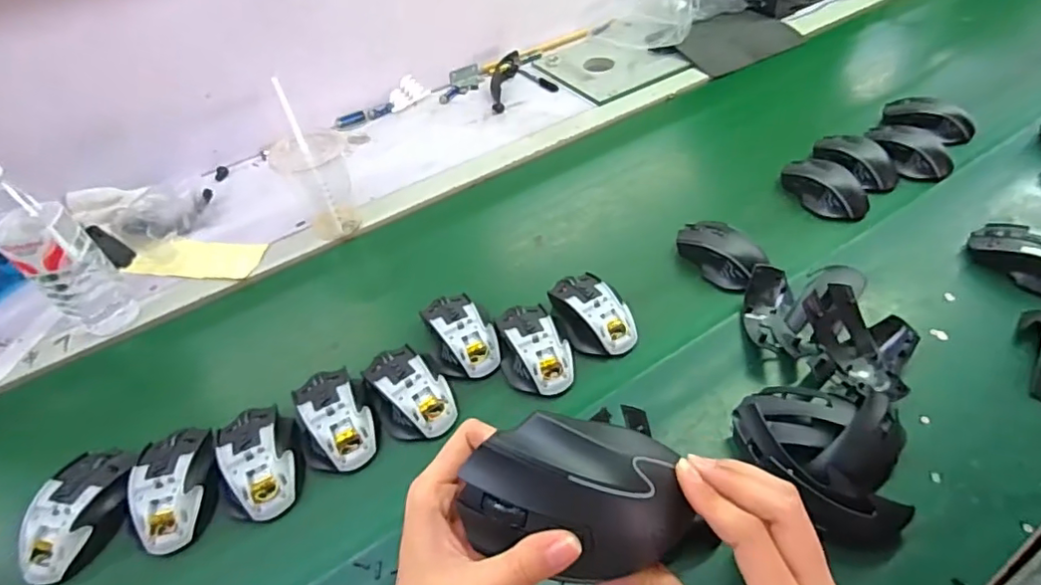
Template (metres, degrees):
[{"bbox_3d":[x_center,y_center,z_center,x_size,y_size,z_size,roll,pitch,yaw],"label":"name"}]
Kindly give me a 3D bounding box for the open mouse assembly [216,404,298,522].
[{"bbox_3d":[-0.248,0.158,0.540,0.073,0.039,0.112,-16,46,-14],"label":"open mouse assembly"}]

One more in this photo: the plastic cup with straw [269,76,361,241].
[{"bbox_3d":[-0.267,-0.163,0.733,0.089,0.186,0.078,-17,46,-15],"label":"plastic cup with straw"}]

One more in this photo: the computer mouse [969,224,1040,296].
[{"bbox_3d":[0.560,-0.034,0.624,0.064,0.044,0.119,-31,52,-27],"label":"computer mouse"}]

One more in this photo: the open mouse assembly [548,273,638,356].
[{"bbox_3d":[0.077,0.024,0.625,0.069,0.035,0.104,-22,48,-20],"label":"open mouse assembly"}]

